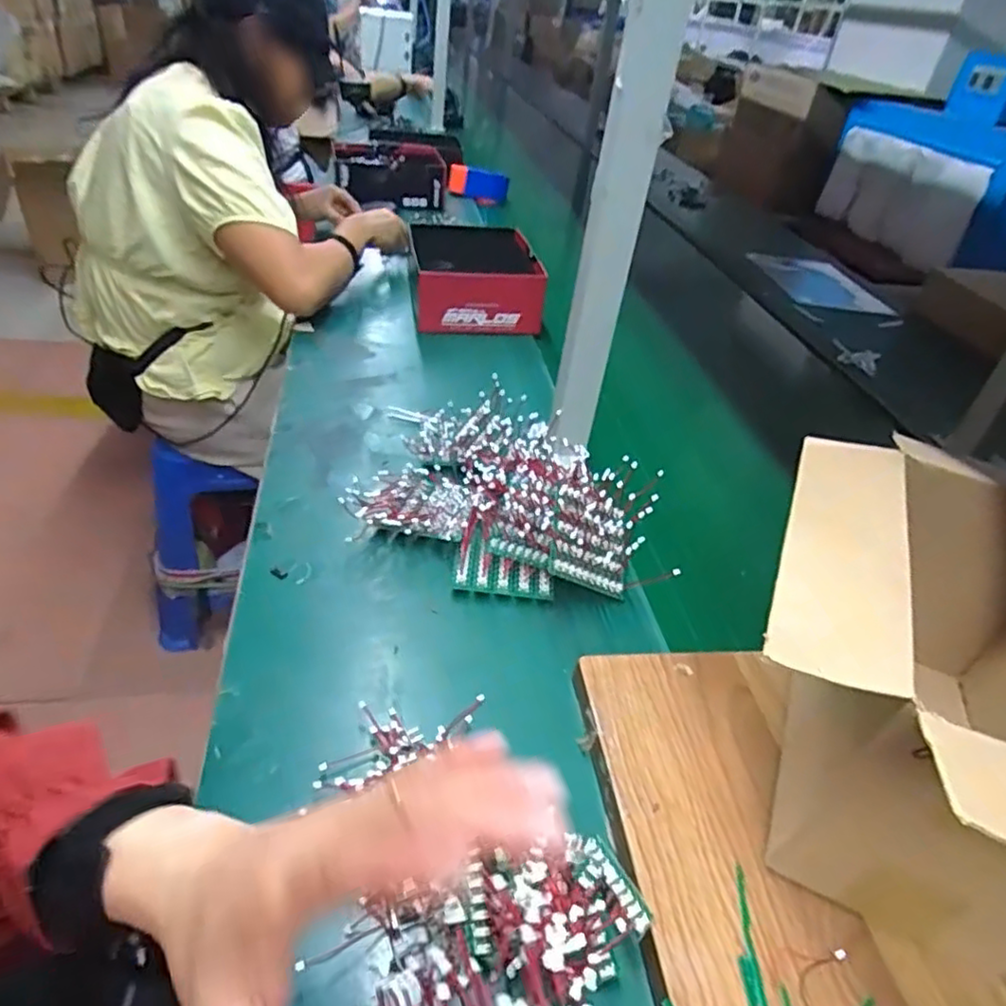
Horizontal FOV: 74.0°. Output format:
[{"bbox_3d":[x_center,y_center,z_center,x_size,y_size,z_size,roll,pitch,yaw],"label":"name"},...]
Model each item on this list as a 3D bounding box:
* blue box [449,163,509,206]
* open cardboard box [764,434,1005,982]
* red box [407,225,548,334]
[{"bbox_3d":[-0.065,-0.773,1.627,0.161,0.071,0.041,0,36,-30],"label":"blue box"},{"bbox_3d":[0.256,0.120,0.383,0.238,0.184,0.298,17,38,12],"label":"open cardboard box"},{"bbox_3d":[-0.048,-0.361,1.081,0.191,0.093,0.254,1,37,-9],"label":"red box"}]

